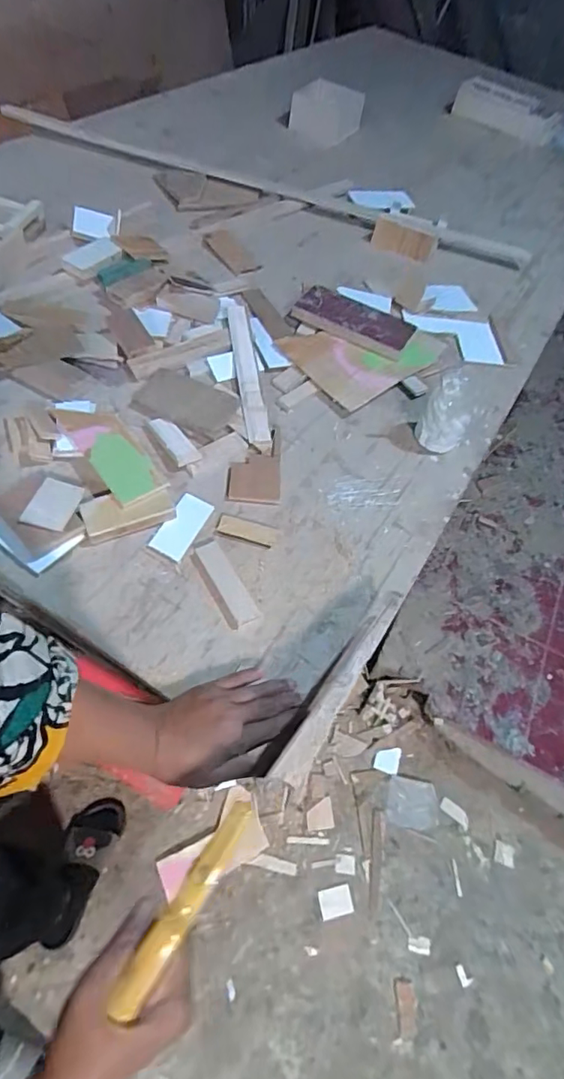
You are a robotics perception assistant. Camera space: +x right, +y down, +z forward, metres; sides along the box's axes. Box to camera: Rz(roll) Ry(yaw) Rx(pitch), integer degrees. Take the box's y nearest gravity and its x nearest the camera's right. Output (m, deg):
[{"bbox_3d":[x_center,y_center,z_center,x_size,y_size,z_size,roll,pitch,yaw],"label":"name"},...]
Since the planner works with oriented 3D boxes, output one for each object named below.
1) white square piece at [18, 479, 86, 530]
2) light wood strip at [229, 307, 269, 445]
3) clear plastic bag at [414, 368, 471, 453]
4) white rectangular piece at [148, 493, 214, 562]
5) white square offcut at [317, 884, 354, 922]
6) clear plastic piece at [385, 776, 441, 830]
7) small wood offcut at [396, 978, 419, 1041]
[{"bbox_3d":[-0.259,-0.041,0.590,0.045,0.010,0.067,24,57,-14],"label":"white square piece"},{"bbox_3d":[-0.052,-0.257,0.782,0.035,0.017,0.281,-6,59,-9],"label":"light wood strip"},{"bbox_3d":[0.236,-0.177,0.743,0.065,0.088,0.074,27,59,7],"label":"clear plastic bag"},{"bbox_3d":[-0.120,-0.016,0.627,0.045,0.005,0.088,25,58,9],"label":"white rectangular piece"},{"bbox_3d":[0.108,0.727,1.042,0.066,0.005,0.050,-7,57,-13],"label":"white square offcut"},{"bbox_3d":[0.292,0.587,1.153,0.116,0.006,0.098,11,55,-1],"label":"clear plastic piece"},{"bbox_3d":[0.234,0.876,0.972,0.036,0.005,0.085,2,55,-7],"label":"small wood offcut"}]

